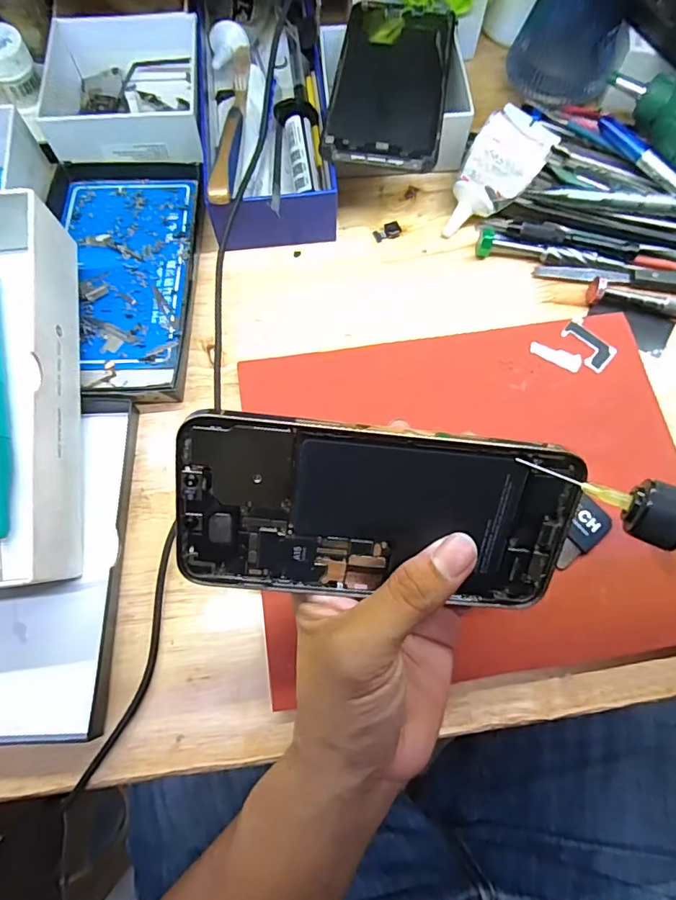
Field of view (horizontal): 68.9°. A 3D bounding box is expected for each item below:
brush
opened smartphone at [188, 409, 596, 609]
[{"bbox_3d":[-0.071,-0.224,0.333,0.012,0.014,0.181,-1,59,-1],"label":"brush"},{"bbox_3d":[0.016,0.028,0.200,0.157,0.004,0.077,6,113,-5],"label":"opened smartphone"}]

